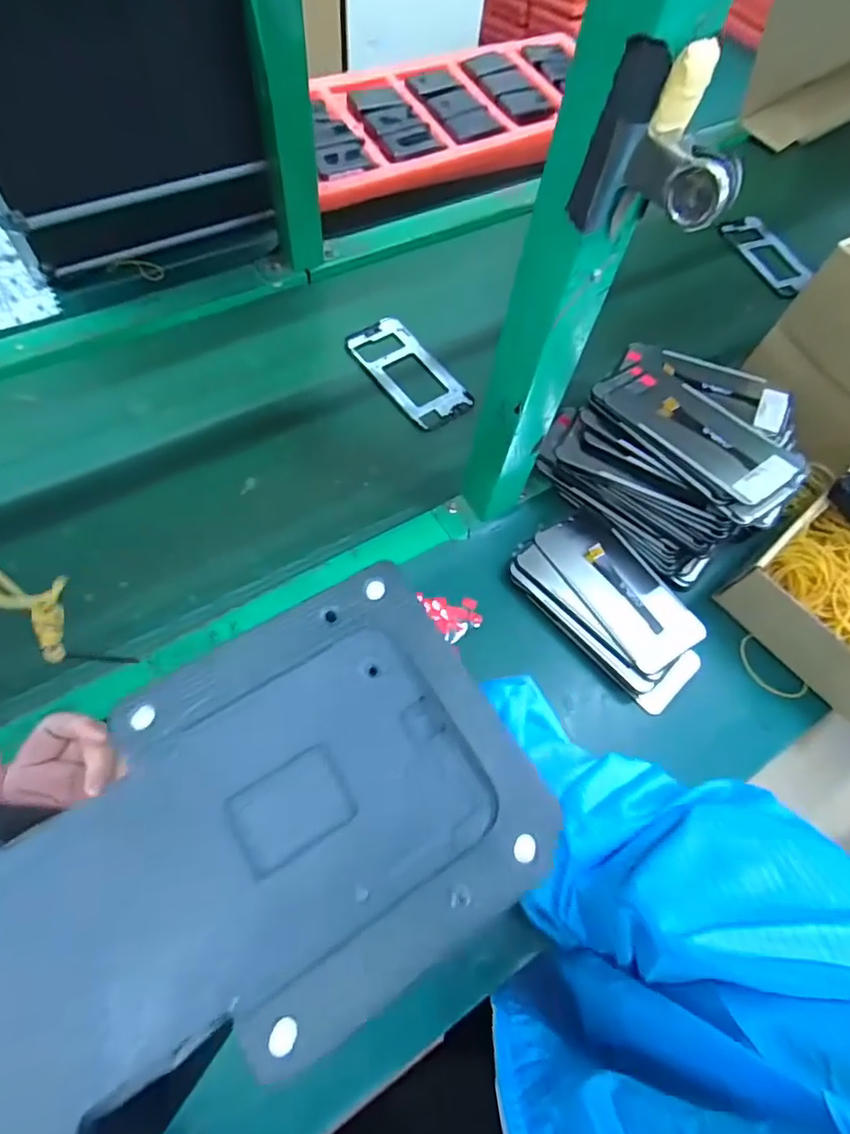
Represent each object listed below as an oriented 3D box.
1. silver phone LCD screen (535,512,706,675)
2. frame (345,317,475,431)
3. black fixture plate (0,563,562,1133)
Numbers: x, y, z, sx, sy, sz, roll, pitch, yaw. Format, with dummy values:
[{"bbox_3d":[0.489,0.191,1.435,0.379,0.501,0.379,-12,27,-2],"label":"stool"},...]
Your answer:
[{"bbox_3d":[0.173,0.016,0.497,0.072,0.011,0.153,-28,67,-17],"label":"silver phone LCD screen"},{"bbox_3d":[-0.019,-0.220,0.635,0.077,0.013,0.160,-33,71,-17],"label":"frame"},{"bbox_3d":[-0.059,0.084,0.158,0.183,0.013,0.108,-31,70,-17],"label":"black fixture plate"}]

